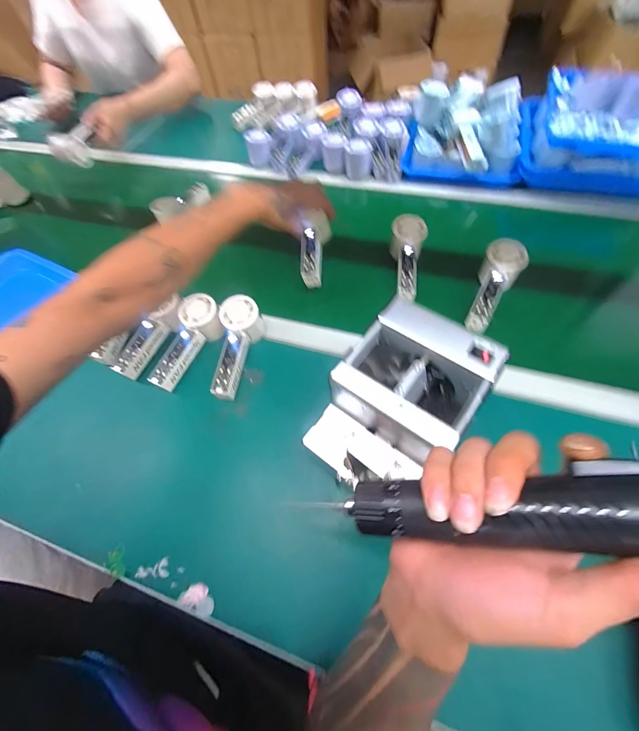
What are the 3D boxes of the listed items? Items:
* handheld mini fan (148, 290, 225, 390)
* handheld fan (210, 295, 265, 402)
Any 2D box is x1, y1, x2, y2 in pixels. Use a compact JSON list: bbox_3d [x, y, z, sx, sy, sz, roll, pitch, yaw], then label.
[{"bbox_3d":[-0.196,-0.033,0.467,0.057,0.054,0.150,24,82,16],"label":"handheld mini fan"},{"bbox_3d":[-0.130,-0.026,0.447,0.053,0.057,0.146,12,62,10],"label":"handheld fan"}]

